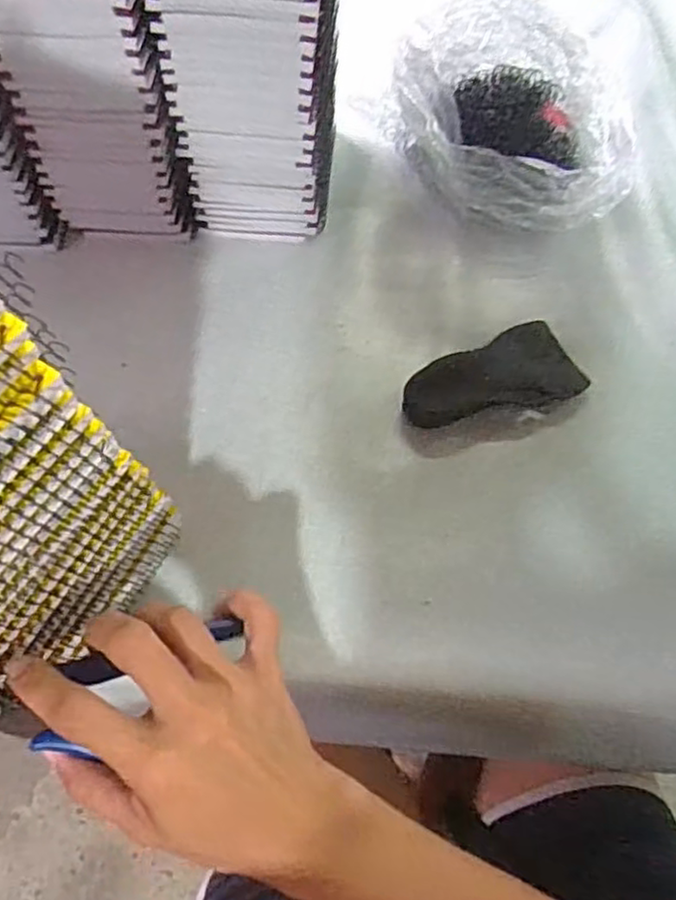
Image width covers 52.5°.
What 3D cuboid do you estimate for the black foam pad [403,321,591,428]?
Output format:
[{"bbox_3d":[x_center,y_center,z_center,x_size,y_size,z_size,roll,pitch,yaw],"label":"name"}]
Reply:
[{"bbox_3d":[0.096,-0.042,0.439,0.113,0.019,0.057,-22,65,-11],"label":"black foam pad"}]

